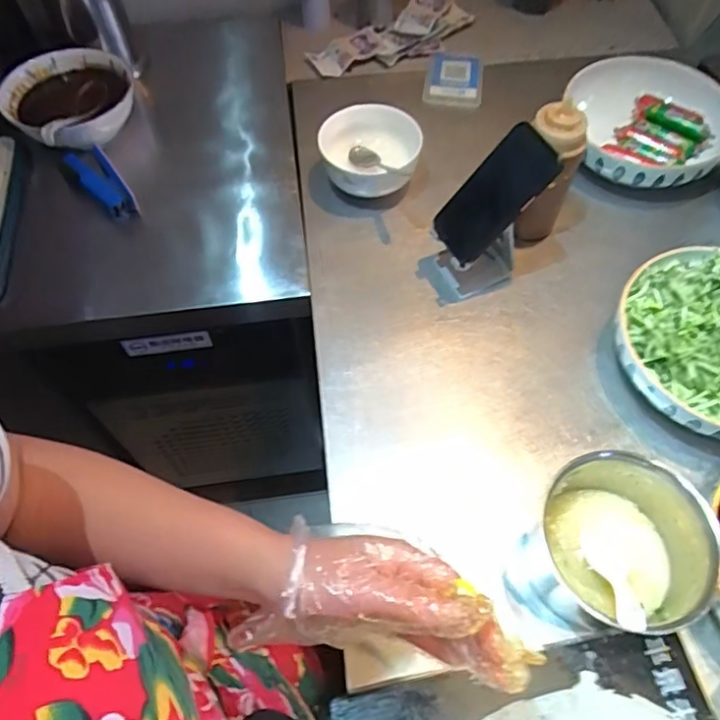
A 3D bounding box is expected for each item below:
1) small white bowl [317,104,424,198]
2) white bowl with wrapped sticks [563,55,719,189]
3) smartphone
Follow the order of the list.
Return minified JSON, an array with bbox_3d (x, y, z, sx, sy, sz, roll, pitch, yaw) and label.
[{"bbox_3d":[0.016,-0.266,0.775,0.126,0.082,0.127,-1,58,1],"label":"small white bowl"},{"bbox_3d":[0.380,-0.312,0.798,0.215,0.080,0.202,-1,58,1],"label":"white bowl with wrapped sticks"},{"bbox_3d":[0.142,-0.173,0.632,0.015,0.147,0.071,-5,56,-49],"label":"smartphone"}]

